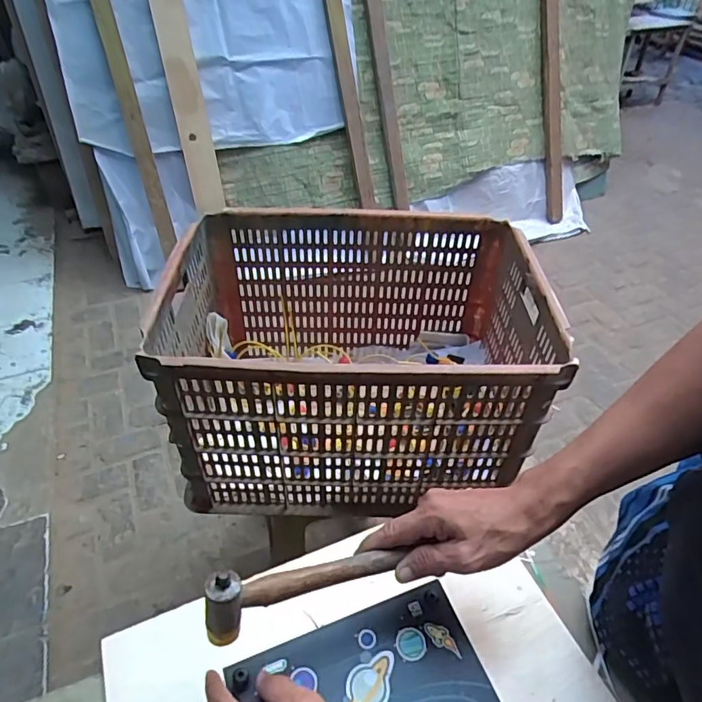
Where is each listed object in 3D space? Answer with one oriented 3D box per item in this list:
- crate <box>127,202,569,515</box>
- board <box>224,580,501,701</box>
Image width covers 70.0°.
[{"bbox_3d":[0.009,0.012,0.912,0.584,0.360,0.424,2,43,1],"label":"crate"},{"bbox_3d":[0.019,0.298,0.400,0.203,0.010,0.164,-13,46,-18],"label":"board"}]

